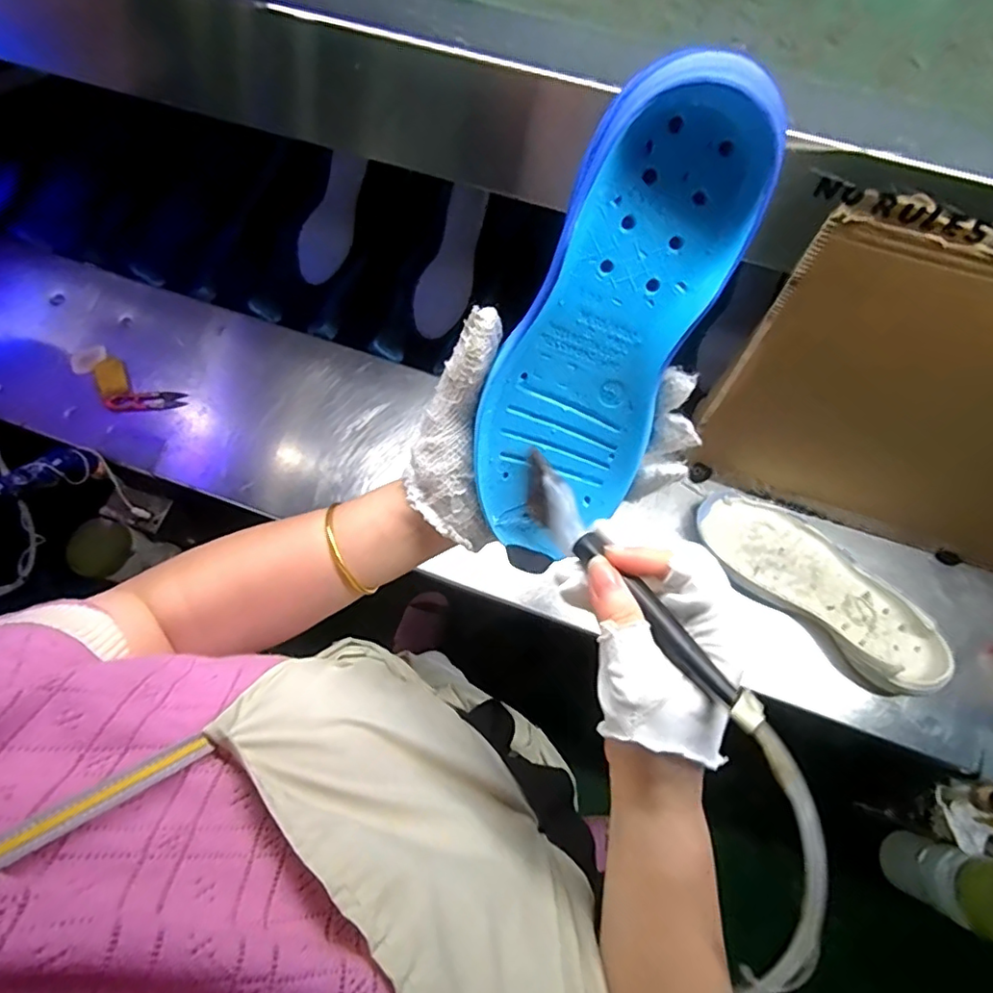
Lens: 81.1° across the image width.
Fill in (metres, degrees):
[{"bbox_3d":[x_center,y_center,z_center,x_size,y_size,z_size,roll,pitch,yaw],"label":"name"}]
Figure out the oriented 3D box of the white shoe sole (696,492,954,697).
[{"bbox_3d":[0.341,0.092,0.622,0.275,0.040,0.101,39,77,12],"label":"white shoe sole"}]

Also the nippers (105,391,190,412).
[{"bbox_3d":[-0.448,-0.122,0.743,0.104,0.007,0.026,-1,72,0],"label":"nippers"}]

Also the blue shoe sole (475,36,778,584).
[{"bbox_3d":[0.046,-0.067,0.279,0.078,0.237,0.032,29,35,9],"label":"blue shoe sole"}]

